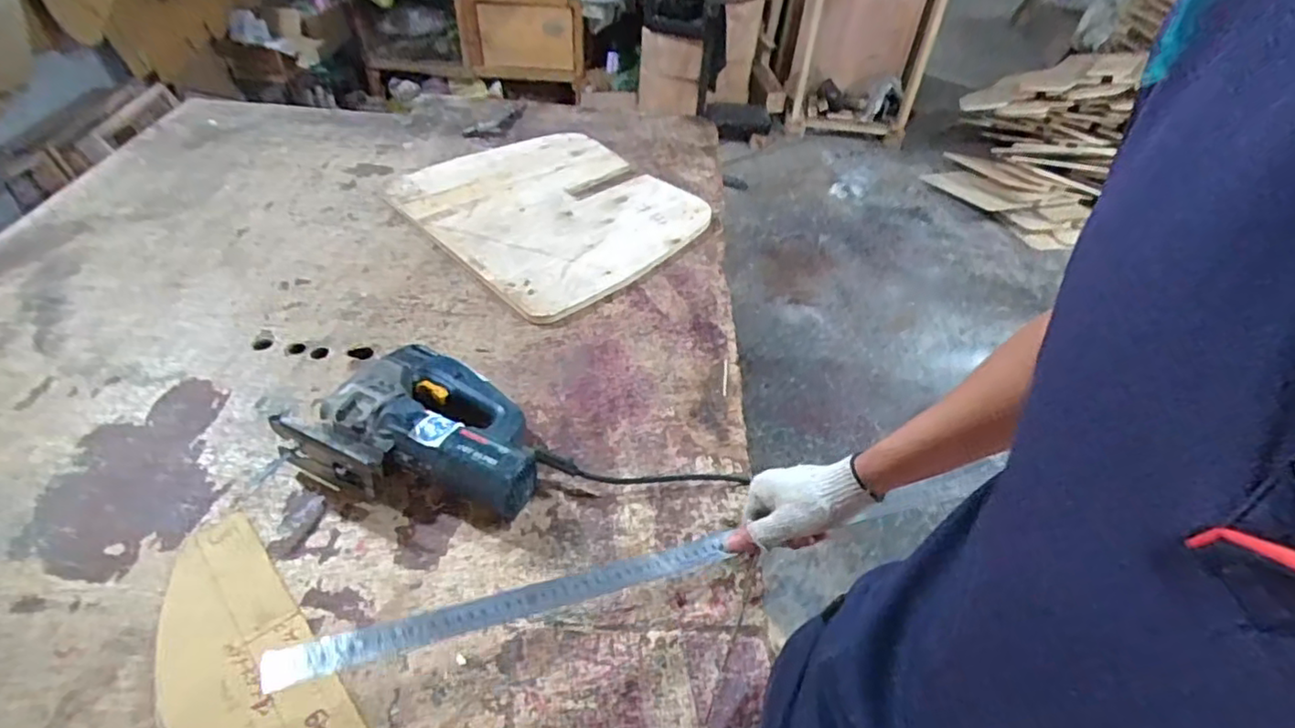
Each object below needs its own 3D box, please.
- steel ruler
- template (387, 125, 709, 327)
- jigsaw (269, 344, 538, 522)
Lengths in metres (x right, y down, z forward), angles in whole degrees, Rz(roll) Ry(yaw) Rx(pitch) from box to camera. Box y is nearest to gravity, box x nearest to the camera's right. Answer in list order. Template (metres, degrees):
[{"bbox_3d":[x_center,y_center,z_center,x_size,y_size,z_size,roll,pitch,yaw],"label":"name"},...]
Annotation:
[{"bbox_3d":[-0.103,0.194,0.528,0.371,0.010,0.027,-9,60,-22],"label":"steel ruler"},{"bbox_3d":[-0.168,-0.273,1.099,0.408,0.015,0.481,-36,60,-28],"label":"template"},{"bbox_3d":[-0.227,0.077,0.696,0.245,0.074,0.188,21,46,17],"label":"jigsaw"}]

